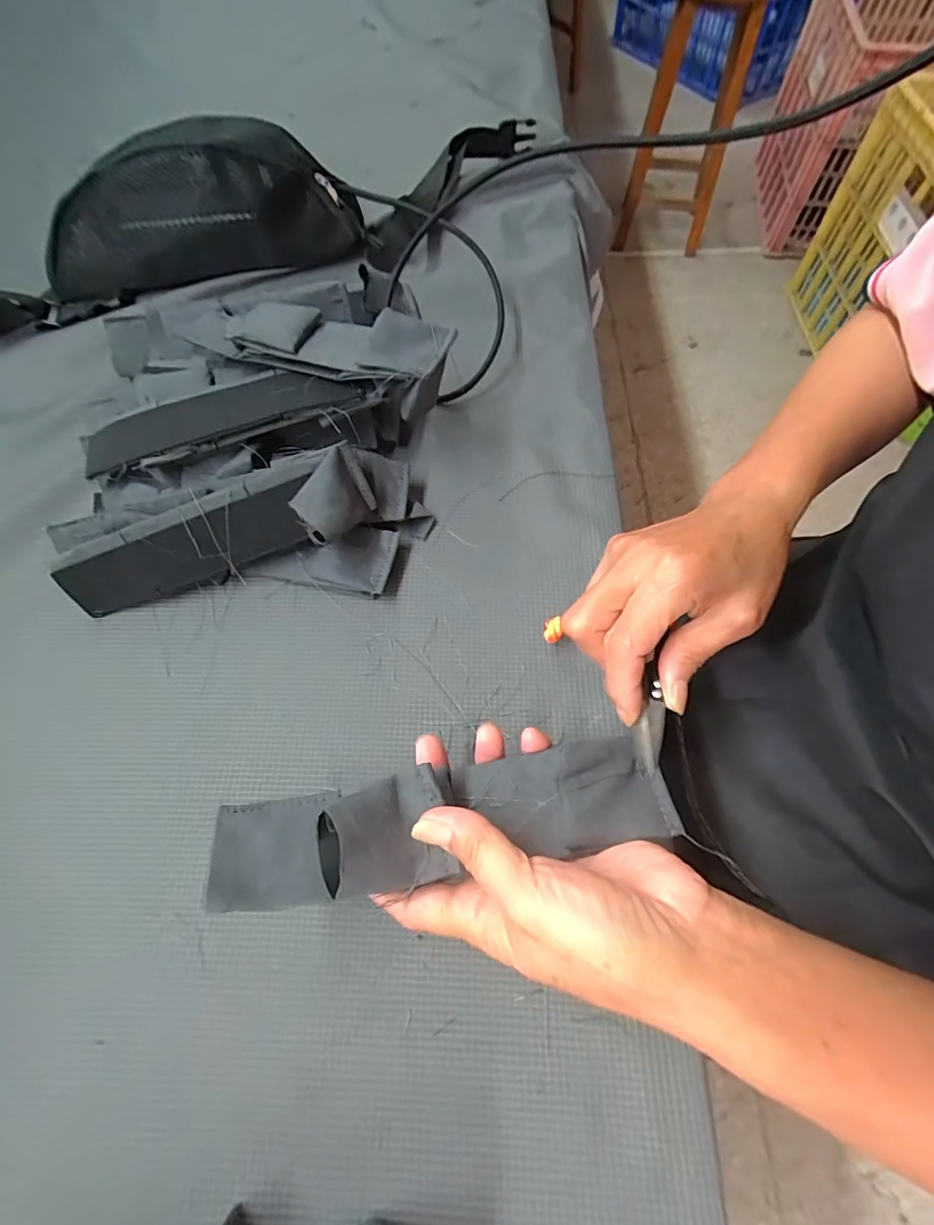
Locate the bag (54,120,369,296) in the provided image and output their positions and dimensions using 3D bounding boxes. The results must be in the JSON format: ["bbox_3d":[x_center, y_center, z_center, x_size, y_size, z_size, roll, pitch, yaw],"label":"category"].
[{"bbox_3d":[-0.245,-0.370,0.448,0.280,0.077,0.123,-12,65,-3],"label":"bag"}]

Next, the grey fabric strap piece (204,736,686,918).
[{"bbox_3d":[-0.008,0.086,0.209,0.193,0.040,0.043,-9,65,-4],"label":"grey fabric strap piece"}]

